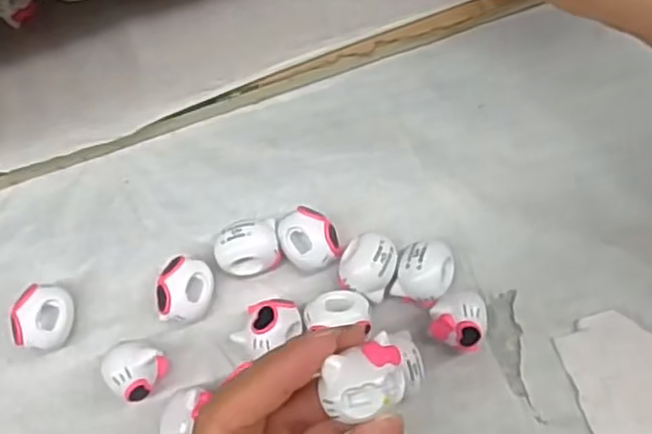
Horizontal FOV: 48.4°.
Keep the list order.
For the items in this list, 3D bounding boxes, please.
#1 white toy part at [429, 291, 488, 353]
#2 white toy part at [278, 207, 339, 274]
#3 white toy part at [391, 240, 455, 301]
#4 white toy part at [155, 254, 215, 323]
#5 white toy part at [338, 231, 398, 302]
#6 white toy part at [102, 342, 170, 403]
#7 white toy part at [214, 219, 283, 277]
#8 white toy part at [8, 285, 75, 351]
[{"bbox_3d":[0.050,0.041,0.281,0.021,0.024,0.021,0,75,-1],"label":"white toy part"},{"bbox_3d":[-0.007,0.010,0.292,0.021,0.019,0.025,-34,78,-9],"label":"white toy part"},{"bbox_3d":[0.039,0.022,0.289,0.021,0.018,0.023,0,75,-1],"label":"white toy part"},{"bbox_3d":[-0.054,0.029,0.285,0.020,0.019,0.024,7,75,1],"label":"white toy part"},{"bbox_3d":[0.016,0.019,0.288,0.021,0.020,0.024,25,76,6],"label":"white toy part"},{"bbox_3d":[-0.072,0.058,0.274,0.019,0.025,0.020,0,75,-1],"label":"white toy part"},{"bbox_3d":[-0.031,0.014,0.290,0.025,0.021,0.020,-15,76,-5],"label":"white toy part"},{"bbox_3d":[-0.108,0.039,0.281,0.019,0.020,0.024,11,75,2],"label":"white toy part"}]

